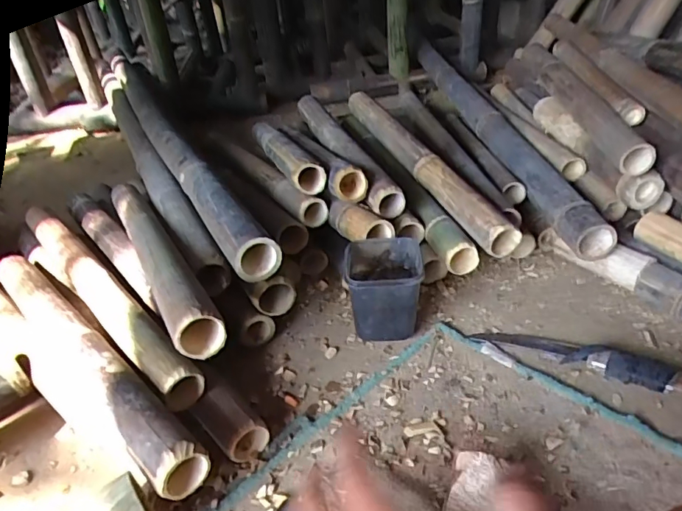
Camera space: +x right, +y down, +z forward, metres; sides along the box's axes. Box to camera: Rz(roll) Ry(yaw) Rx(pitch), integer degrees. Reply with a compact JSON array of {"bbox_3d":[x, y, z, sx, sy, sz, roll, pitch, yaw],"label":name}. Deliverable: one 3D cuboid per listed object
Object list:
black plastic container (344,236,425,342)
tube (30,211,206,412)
[{"bbox_3d":[0.066,0.058,0.779,0.110,0.129,0.119,-2,34,7],"label":"black plastic container"},{"bbox_3d":[-0.390,0.055,0.811,0.069,0.055,0.593,-30,40,-31],"label":"tube"}]

